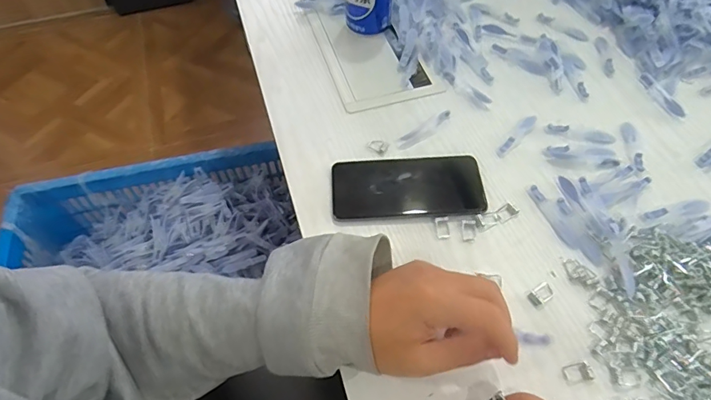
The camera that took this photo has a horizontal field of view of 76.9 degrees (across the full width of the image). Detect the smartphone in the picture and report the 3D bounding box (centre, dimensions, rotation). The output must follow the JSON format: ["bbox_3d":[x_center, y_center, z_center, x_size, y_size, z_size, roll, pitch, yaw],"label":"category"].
[{"bbox_3d":[0.057,-0.015,0.488,0.161,0.006,0.078,-3,56,-1],"label":"smartphone"}]

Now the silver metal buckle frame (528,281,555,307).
[{"bbox_3d":[0.176,0.088,0.422,0.026,0.006,0.017,-28,60,-17],"label":"silver metal buckle frame"}]

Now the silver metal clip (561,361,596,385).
[{"bbox_3d":[0.191,0.147,0.382,0.025,0.009,0.015,-12,57,-7],"label":"silver metal clip"}]

